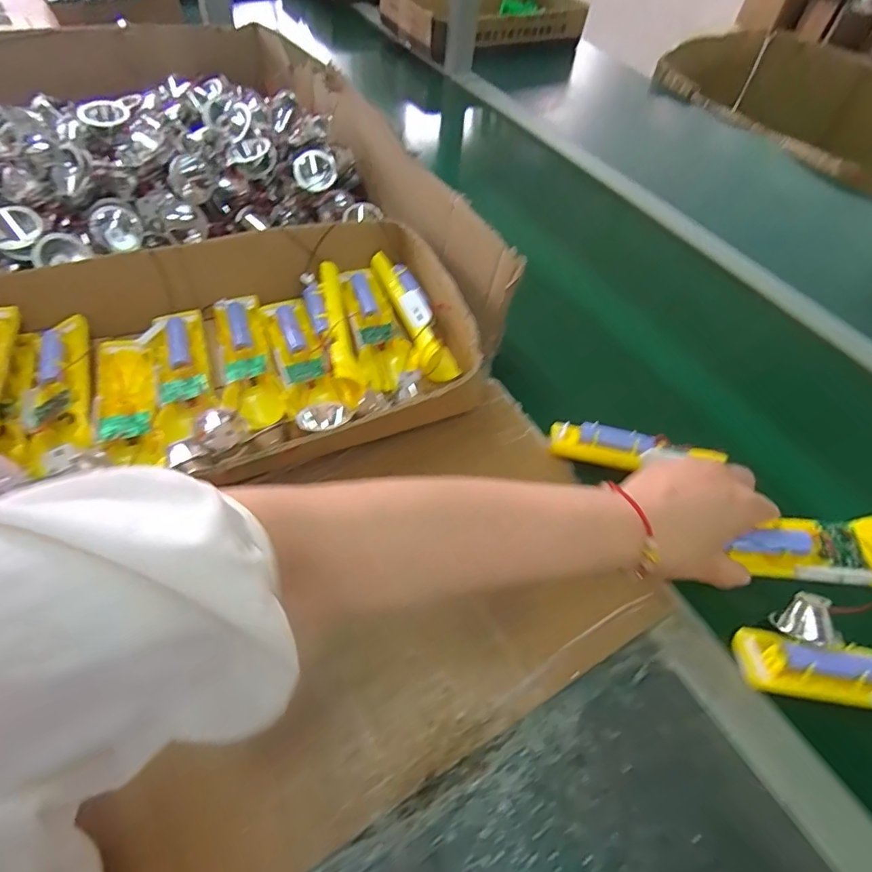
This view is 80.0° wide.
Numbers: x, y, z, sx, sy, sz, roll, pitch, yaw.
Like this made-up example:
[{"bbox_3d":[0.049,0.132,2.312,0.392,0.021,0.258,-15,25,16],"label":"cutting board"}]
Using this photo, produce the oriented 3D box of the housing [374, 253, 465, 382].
[{"bbox_3d":[-0.023,-0.119,0.525,0.046,0.044,0.173,-12,55,-13],"label":"housing"}]

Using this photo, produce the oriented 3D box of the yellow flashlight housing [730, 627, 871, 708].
[{"bbox_3d":[0.311,0.173,0.379,0.164,0.034,0.047,11,53,4],"label":"yellow flashlight housing"}]

